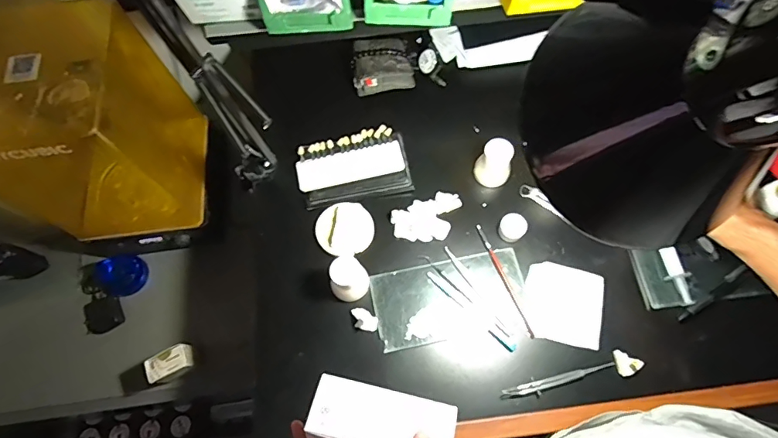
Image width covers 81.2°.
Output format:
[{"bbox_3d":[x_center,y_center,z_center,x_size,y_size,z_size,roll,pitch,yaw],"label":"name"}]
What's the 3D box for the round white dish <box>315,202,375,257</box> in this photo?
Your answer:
[{"bbox_3d":[-0.062,0.013,0.632,0.078,0.009,0.073,0,68,1],"label":"round white dish"}]

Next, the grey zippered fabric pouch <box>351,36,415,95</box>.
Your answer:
[{"bbox_3d":[-0.007,-0.246,0.724,0.100,0.032,0.105,-6,68,-2],"label":"grey zippered fabric pouch"}]

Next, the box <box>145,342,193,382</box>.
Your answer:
[{"bbox_3d":[-0.348,0.227,0.718,0.068,0.023,0.039,-23,69,-8],"label":"box"}]

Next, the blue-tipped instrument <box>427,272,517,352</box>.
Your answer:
[{"bbox_3d":[0.106,0.118,0.590,0.142,0.004,0.012,41,74,15],"label":"blue-tipped instrument"}]

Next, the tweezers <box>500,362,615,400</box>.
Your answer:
[{"bbox_3d":[0.207,0.196,0.555,0.142,0.006,0.018,-18,69,-6],"label":"tweezers"}]

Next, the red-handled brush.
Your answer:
[{"bbox_3d":[0.155,0.082,0.611,0.008,0.007,0.162,-20,69,-7],"label":"red-handled brush"}]

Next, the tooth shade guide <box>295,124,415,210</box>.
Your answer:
[{"bbox_3d":[-0.052,-0.074,0.656,0.156,0.023,0.099,-10,68,-3],"label":"tooth shade guide"}]

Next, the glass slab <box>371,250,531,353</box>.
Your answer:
[{"bbox_3d":[0.083,0.105,0.602,0.197,0.007,0.100,-11,68,-4],"label":"glass slab"}]

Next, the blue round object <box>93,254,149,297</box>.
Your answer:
[{"bbox_3d":[-0.480,0.102,0.813,0.082,0.041,0.067,-14,68,-5],"label":"blue round object"}]

